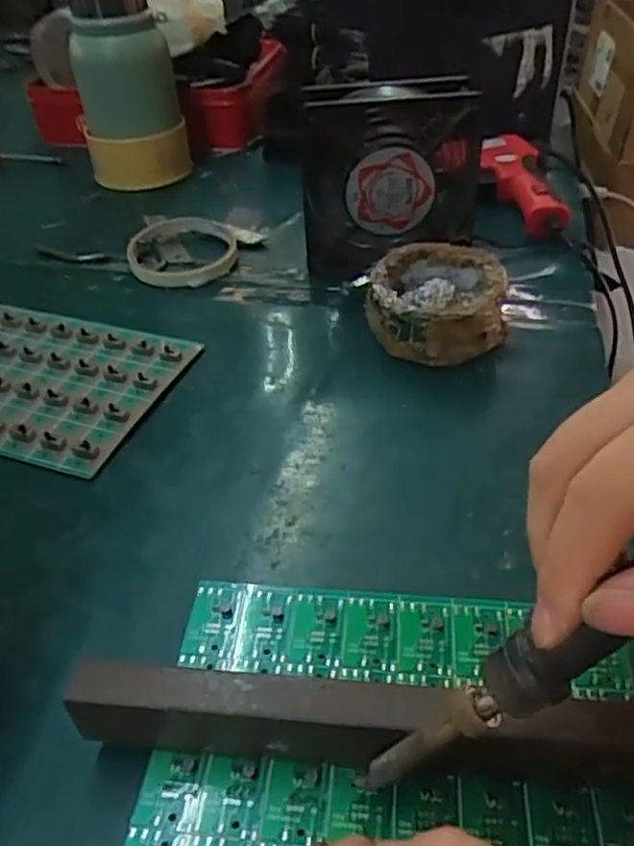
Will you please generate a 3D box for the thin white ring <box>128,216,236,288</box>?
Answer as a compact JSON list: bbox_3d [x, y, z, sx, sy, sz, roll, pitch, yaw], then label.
[{"bbox_3d":[-0.106,-0.138,0.524,0.081,0.014,0.096,-8,42,-6],"label":"thin white ring"}]

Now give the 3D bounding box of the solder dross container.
[{"bbox_3d":[0.077,-0.076,0.424,0.086,0.041,0.086,7,43,11],"label":"solder dross container"}]

